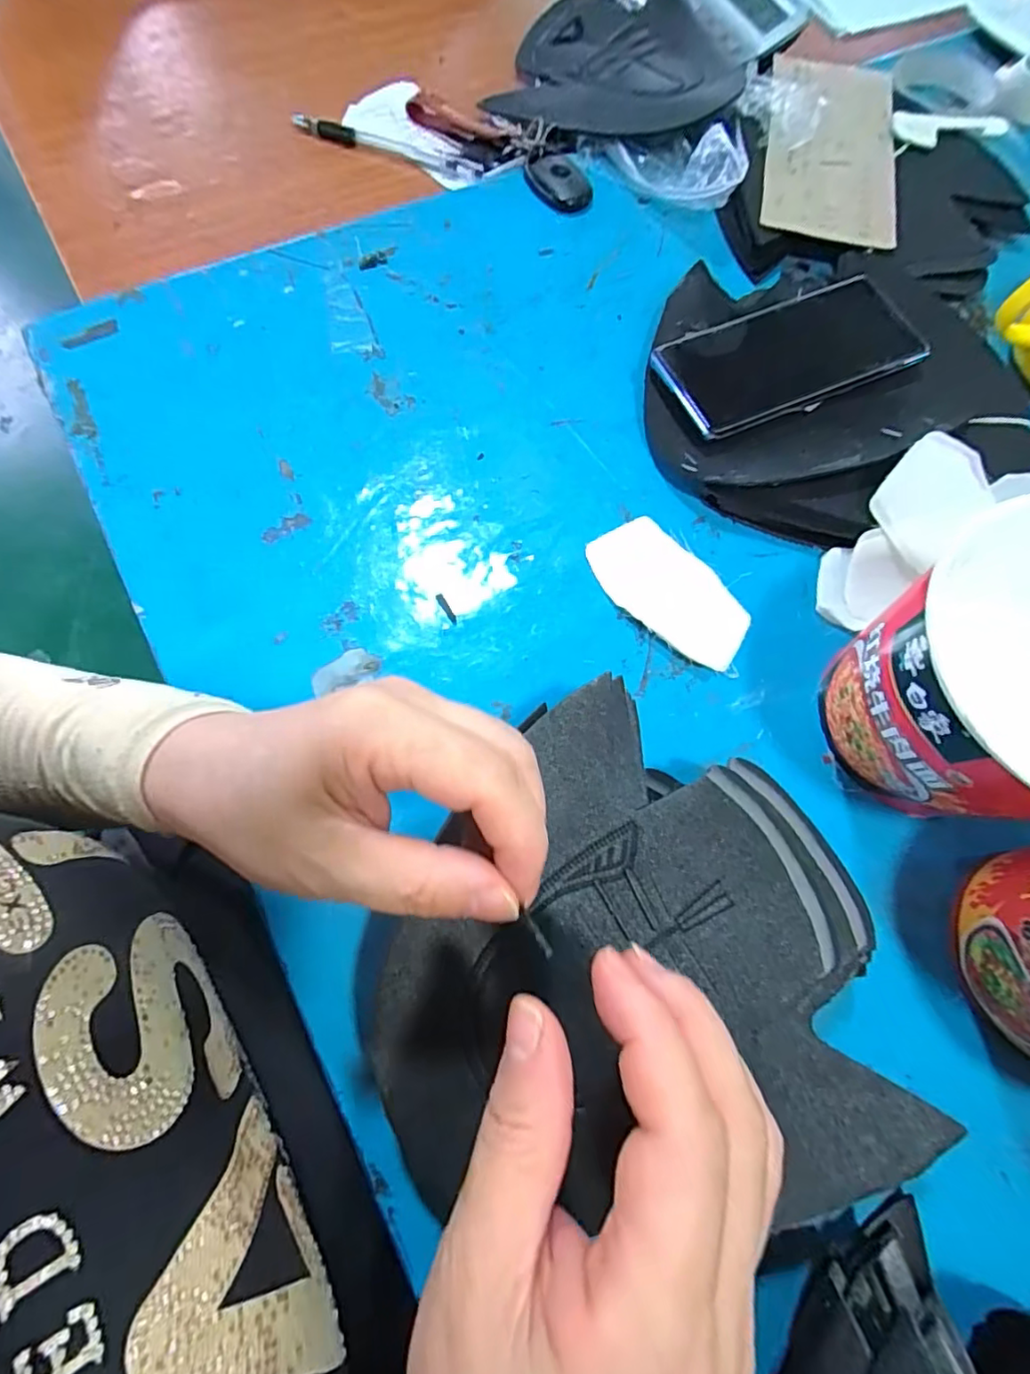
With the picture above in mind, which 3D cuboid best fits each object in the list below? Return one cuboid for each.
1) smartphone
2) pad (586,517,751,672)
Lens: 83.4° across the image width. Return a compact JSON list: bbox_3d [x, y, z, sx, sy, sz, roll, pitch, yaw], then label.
[{"bbox_3d":[0.166,-0.203,0.353,0.148,0.006,0.074,-23,75,-5],"label":"smartphone"},{"bbox_3d":[0.088,-0.054,0.328,0.052,0.008,0.098,-42,79,-14],"label":"pad"}]

